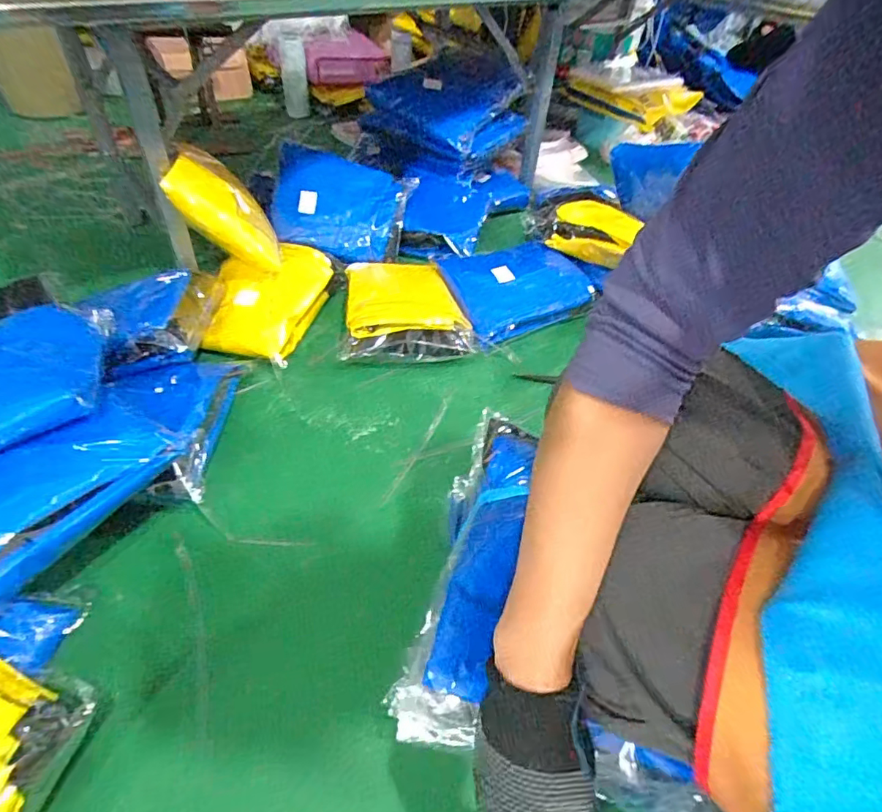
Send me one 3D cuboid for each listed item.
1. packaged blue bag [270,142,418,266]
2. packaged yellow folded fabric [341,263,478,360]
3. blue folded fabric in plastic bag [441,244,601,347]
[{"bbox_3d":[-0.196,-0.379,0.972,0.254,0.039,0.192,11,85,-13],"label":"packaged blue bag"},{"bbox_3d":[-0.063,-0.178,0.900,0.214,0.073,0.247,-4,47,-8],"label":"packaged yellow folded fabric"},{"bbox_3d":[0.136,-0.225,0.962,0.253,0.068,0.202,-20,51,-22],"label":"blue folded fabric in plastic bag"}]

